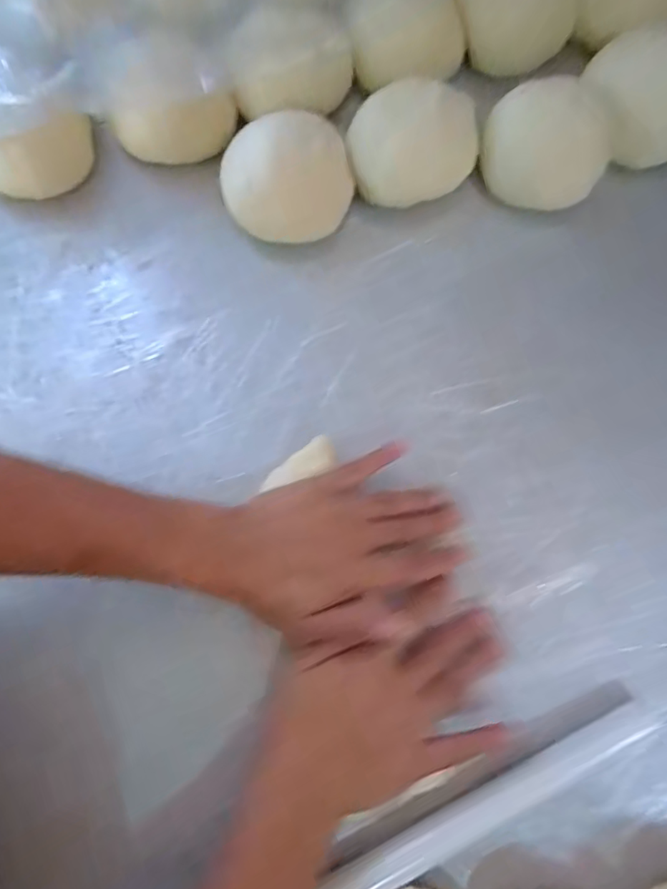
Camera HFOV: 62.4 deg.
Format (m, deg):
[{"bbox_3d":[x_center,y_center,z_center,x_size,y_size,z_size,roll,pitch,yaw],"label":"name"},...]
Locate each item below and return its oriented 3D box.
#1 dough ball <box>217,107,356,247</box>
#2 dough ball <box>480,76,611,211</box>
[{"bbox_3d":[-0.035,-0.196,0.403,0.091,0.060,0.073,-10,77,-1],"label":"dough ball"},{"bbox_3d":[0.160,-0.222,0.410,0.087,0.041,0.086,0,77,2],"label":"dough ball"}]

